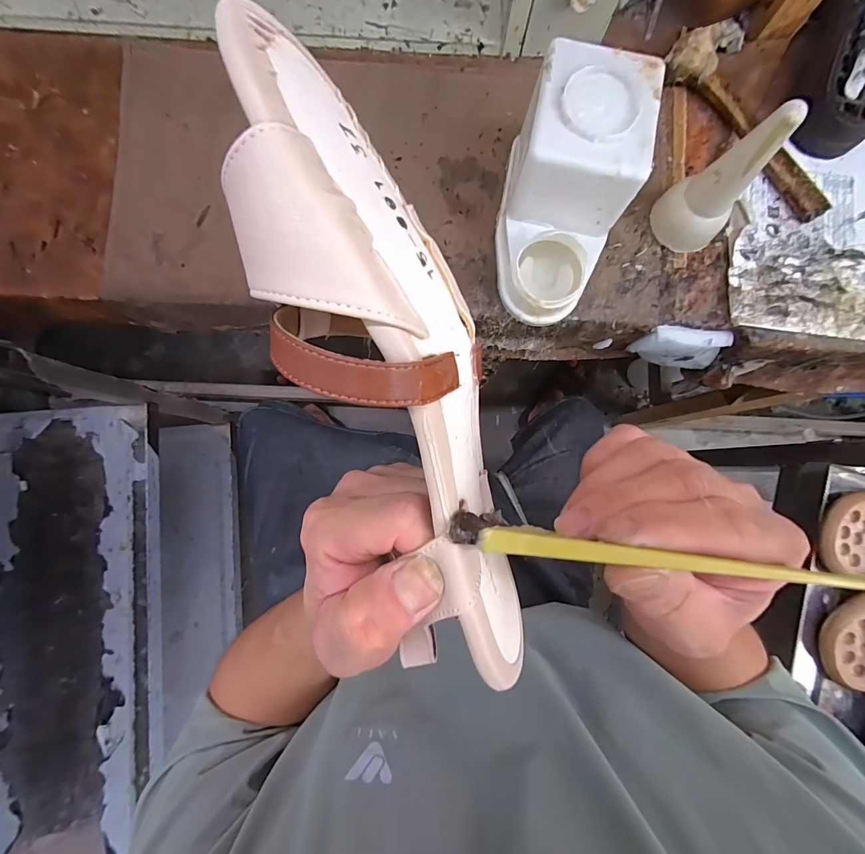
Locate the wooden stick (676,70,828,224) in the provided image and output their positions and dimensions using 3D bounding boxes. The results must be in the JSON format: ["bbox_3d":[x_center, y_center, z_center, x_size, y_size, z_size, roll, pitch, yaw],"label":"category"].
[{"bbox_3d":[0.349,-0.306,0.423,0.025,0.019,0.201,-35,86,-5],"label":"wooden stick"}]

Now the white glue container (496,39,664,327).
[{"bbox_3d":[0.120,-0.209,0.367,0.104,0.115,0.193,10,84,-1],"label":"white glue container"}]

